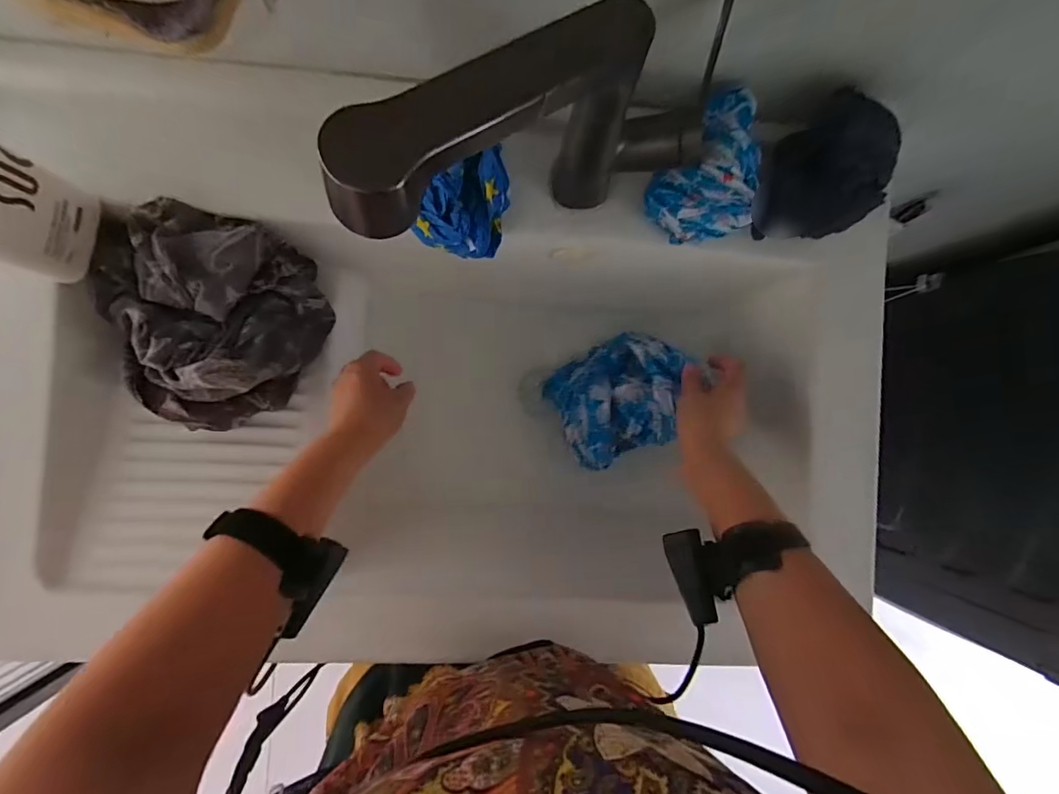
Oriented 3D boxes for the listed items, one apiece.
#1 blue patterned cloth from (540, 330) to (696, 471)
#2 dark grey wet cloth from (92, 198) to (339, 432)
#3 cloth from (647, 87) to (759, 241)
[{"bbox_3d":[0.102,0.002,0.540,0.138,0.097,0.125,-23,91,-5],"label":"blue patterned cloth"},{"bbox_3d":[-0.295,-0.075,0.433,0.185,0.083,0.179,30,87,-4],"label":"dark grey wet cloth"},{"bbox_3d":[0.150,-0.196,0.420,0.078,0.077,0.109,10,88,-5],"label":"cloth"}]

